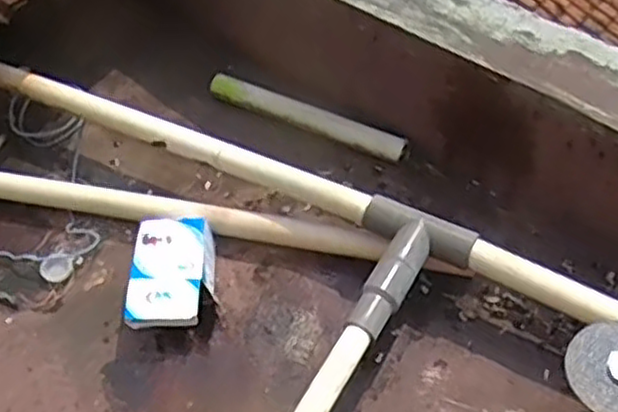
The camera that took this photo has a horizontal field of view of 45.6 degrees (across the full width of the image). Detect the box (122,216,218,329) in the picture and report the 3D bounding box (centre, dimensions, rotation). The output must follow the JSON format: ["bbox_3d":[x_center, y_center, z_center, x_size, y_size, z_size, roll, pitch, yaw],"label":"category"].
[{"bbox_3d":[-0.145,0.078,0.800,0.088,0.055,0.128,-1,51,2],"label":"box"}]

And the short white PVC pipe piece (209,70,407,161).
[{"bbox_3d":[-0.004,-0.115,0.948,0.276,0.038,0.030,23,56,20],"label":"short white PVC pipe piece"}]

